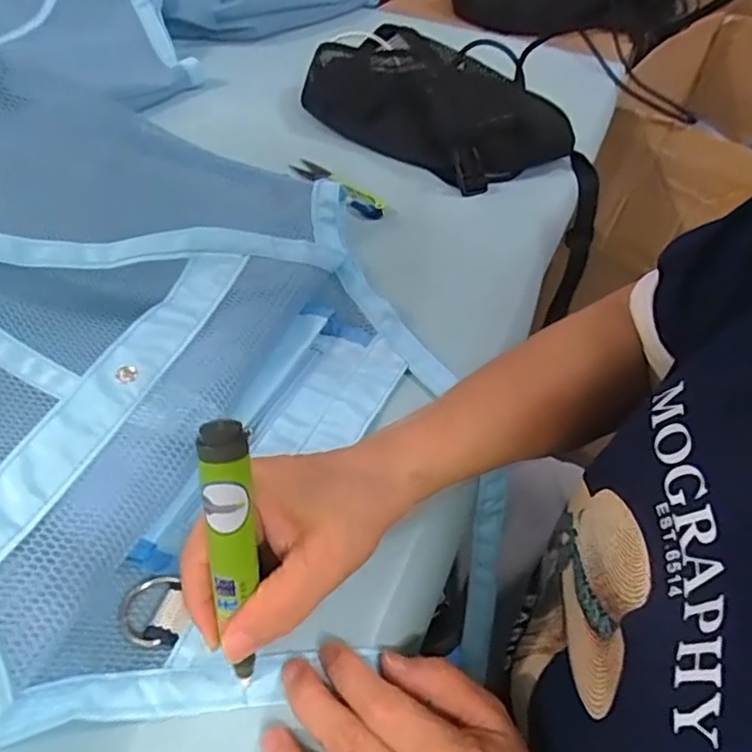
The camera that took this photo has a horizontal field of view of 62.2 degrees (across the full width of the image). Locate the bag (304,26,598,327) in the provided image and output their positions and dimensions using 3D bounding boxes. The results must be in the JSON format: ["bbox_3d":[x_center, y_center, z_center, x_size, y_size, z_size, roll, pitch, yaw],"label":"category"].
[{"bbox_3d":[0.048,-0.276,0.629,0.274,0.057,0.148,38,54,26],"label":"bag"}]

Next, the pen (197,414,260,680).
[{"bbox_3d":[-0.057,0.075,0.250,0.018,0.117,0.015,-4,21,-10],"label":"pen"}]

